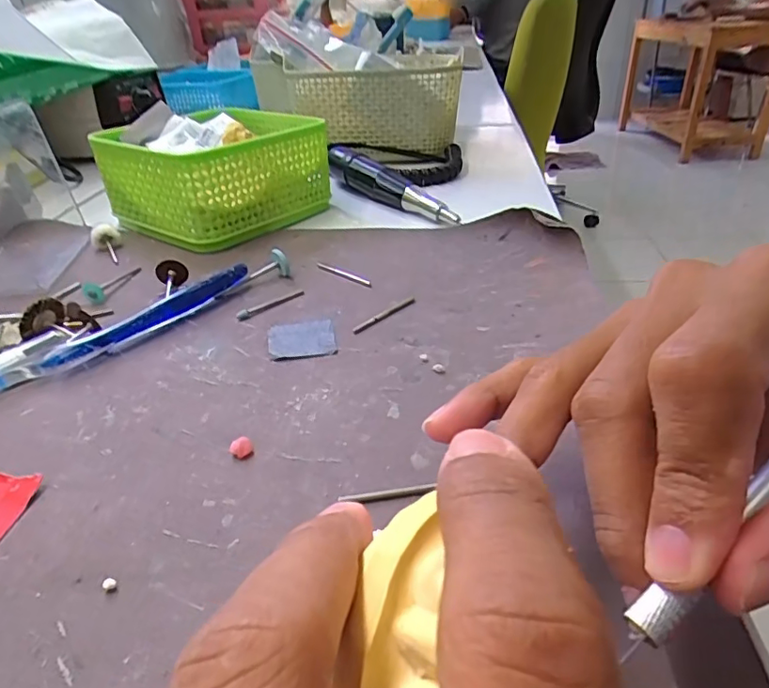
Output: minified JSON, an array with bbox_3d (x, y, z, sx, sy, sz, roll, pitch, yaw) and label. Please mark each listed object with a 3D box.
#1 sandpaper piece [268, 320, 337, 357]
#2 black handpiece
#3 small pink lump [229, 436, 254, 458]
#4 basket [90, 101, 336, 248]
[{"bbox_3d":[-0.040,-0.004,0.267,0.031,0.004,0.031,-7,34,-6],"label":"sandpaper piece"},{"bbox_3d":[0.000,-0.128,0.432,0.020,0.025,0.166,-24,39,-29],"label":"black handpiece"},{"bbox_3d":[-0.052,0.038,0.201,0.008,0.005,0.006,-14,35,-16],"label":"small pink lump"},{"bbox_3d":[-0.129,-0.133,0.419,0.141,0.060,0.135,26,43,36],"label":"basket"}]

